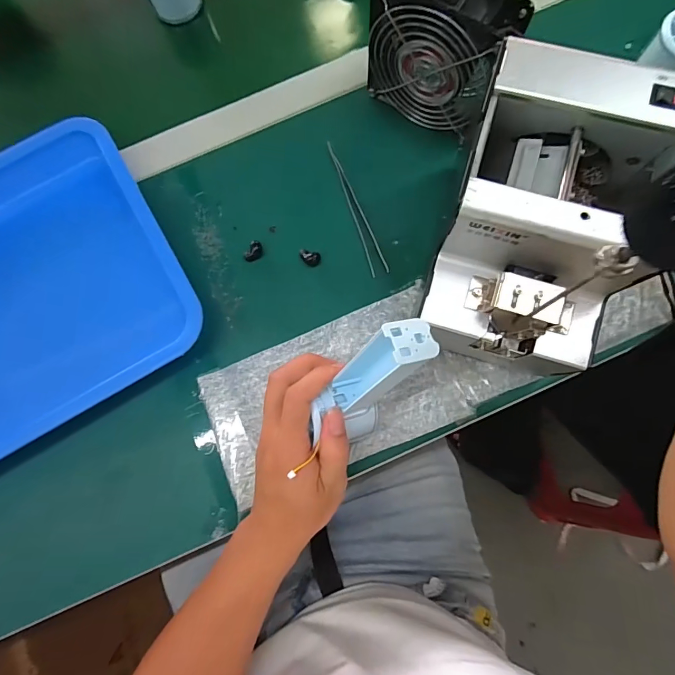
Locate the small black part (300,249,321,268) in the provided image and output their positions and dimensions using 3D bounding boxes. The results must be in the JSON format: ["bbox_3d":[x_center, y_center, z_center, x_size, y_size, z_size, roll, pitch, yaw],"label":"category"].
[{"bbox_3d":[-0.026,-0.075,0.391,0.020,0.012,0.013,14,80,6],"label":"small black part"}]

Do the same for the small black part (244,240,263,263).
[{"bbox_3d":[-0.080,-0.082,0.394,0.012,0.013,0.021,44,84,10],"label":"small black part"}]

